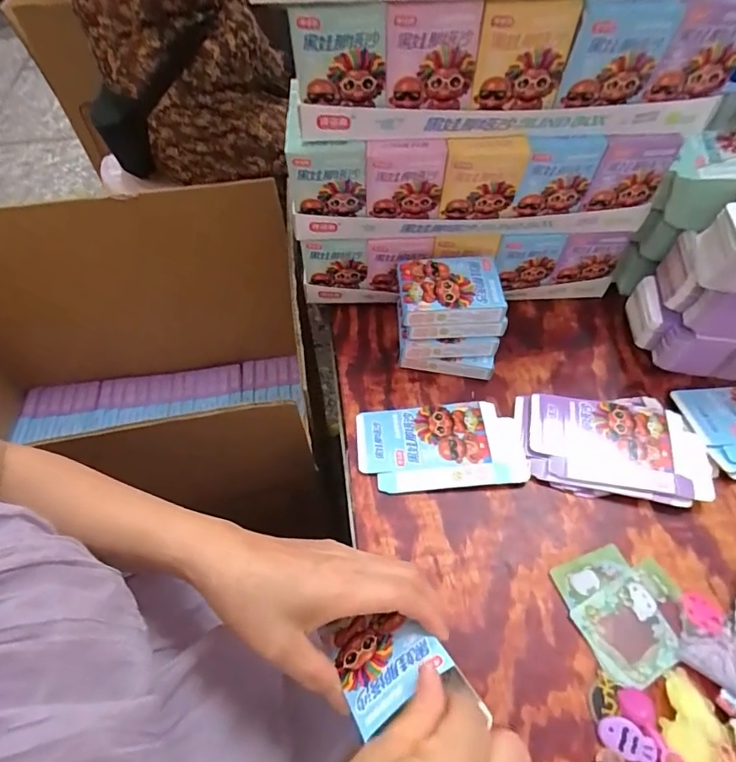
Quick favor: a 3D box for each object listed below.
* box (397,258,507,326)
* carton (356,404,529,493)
[{"bbox_3d":[0.076,-0.085,0.466,0.090,0.023,0.064,-6,55,-1],"label":"box"},{"bbox_3d":[0.065,0.059,0.457,0.146,0.010,0.084,-3,56,-2],"label":"carton"}]

